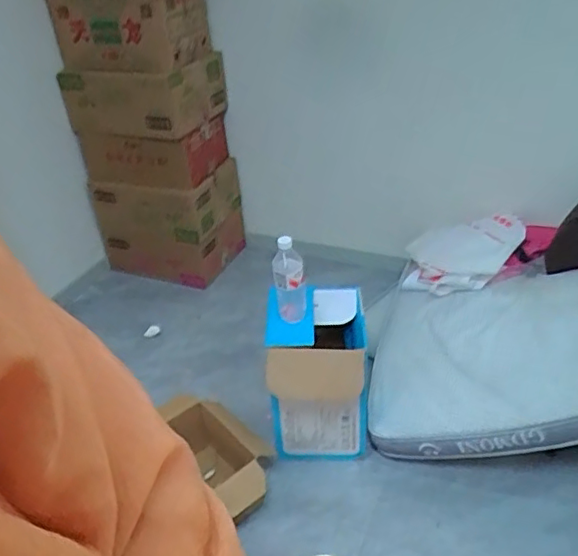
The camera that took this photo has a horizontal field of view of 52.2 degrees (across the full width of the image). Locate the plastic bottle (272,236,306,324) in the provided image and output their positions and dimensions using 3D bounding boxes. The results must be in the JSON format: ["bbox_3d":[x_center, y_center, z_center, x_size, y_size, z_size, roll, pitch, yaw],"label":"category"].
[{"bbox_3d":[0.001,0.010,1.356,0.070,0.229,0.076,-7,34,-3],"label":"plastic bottle"}]

